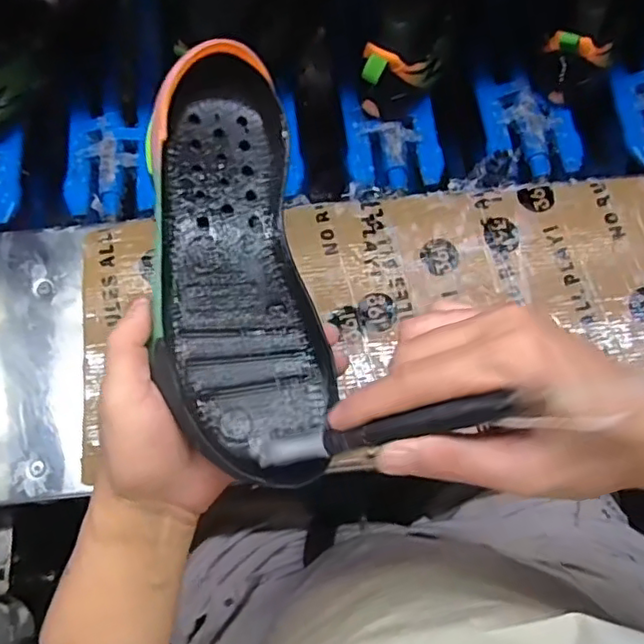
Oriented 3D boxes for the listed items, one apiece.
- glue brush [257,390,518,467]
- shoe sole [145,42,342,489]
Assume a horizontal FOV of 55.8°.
[{"bbox_3d":[0.023,0.050,0.272,0.131,0.012,0.012,-20,73,37],"label":"glue brush"},{"bbox_3d":[-0.049,-0.035,0.343,0.087,0.043,0.241,-8,81,-2],"label":"shoe sole"}]

